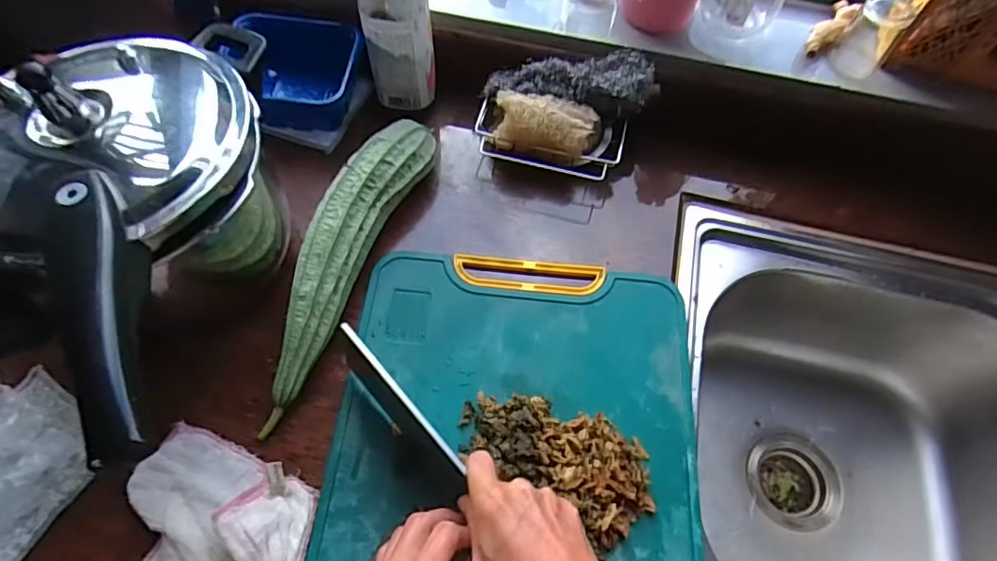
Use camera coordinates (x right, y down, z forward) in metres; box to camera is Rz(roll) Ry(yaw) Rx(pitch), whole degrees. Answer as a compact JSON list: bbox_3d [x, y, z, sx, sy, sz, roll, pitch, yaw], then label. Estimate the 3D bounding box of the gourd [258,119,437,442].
[{"bbox_3d":[-0.147,-0.026,0.508,0.063,0.055,0.300,20,65,9],"label":"gourd"}]

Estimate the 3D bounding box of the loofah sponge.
[{"bbox_3d":[0.047,-0.156,0.570,0.100,0.044,0.046,15,65,6],"label":"loofah sponge"}]

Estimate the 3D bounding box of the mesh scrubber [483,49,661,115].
[{"bbox_3d":[0.075,-0.210,0.569,0.164,0.040,0.062,14,65,6],"label":"mesh scrubber"}]

